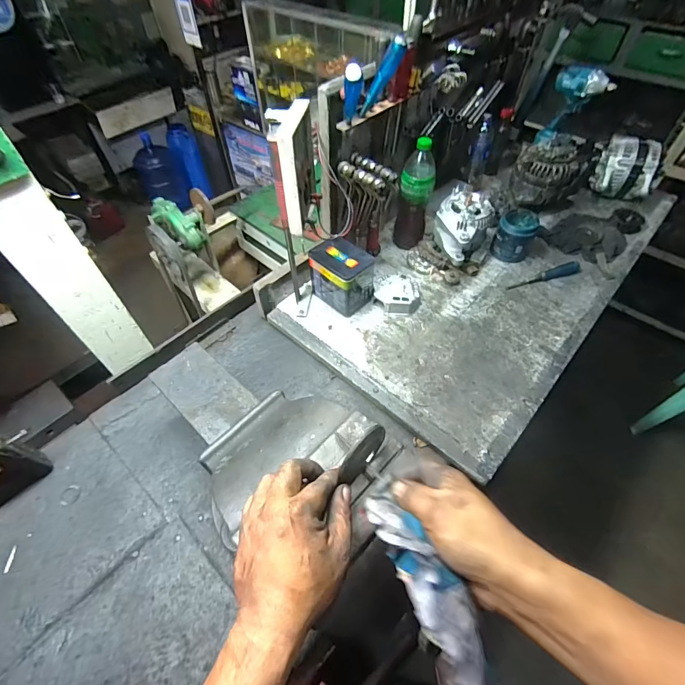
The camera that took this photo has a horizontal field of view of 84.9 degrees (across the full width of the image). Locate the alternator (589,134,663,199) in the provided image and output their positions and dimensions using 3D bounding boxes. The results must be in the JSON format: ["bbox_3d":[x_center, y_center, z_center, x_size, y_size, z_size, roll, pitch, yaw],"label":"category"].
[{"bbox_3d":[0.819,-0.503,1.094,0.163,0.146,0.122,26,58,19],"label":"alternator"}]

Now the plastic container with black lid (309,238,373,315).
[{"bbox_3d":[0.000,-0.149,0.864,0.100,0.127,0.126,-38,61,-24],"label":"plastic container with black lid"}]

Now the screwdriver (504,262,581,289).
[{"bbox_3d":[0.510,-0.165,0.935,0.205,0.023,0.028,-18,55,-13],"label":"screwdriver"}]

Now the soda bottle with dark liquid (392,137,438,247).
[{"bbox_3d":[0.176,-0.344,0.915,0.078,0.263,0.069,9,54,7],"label":"soda bottle with dark liquid"}]

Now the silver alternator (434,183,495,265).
[{"bbox_3d":[0.301,-0.295,0.931,0.127,0.107,0.147,-23,56,-15],"label":"silver alternator"}]

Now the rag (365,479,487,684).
[{"bbox_3d":[0.063,0.186,0.298,0.047,0.060,0.159,-22,59,-15],"label":"rag"}]

